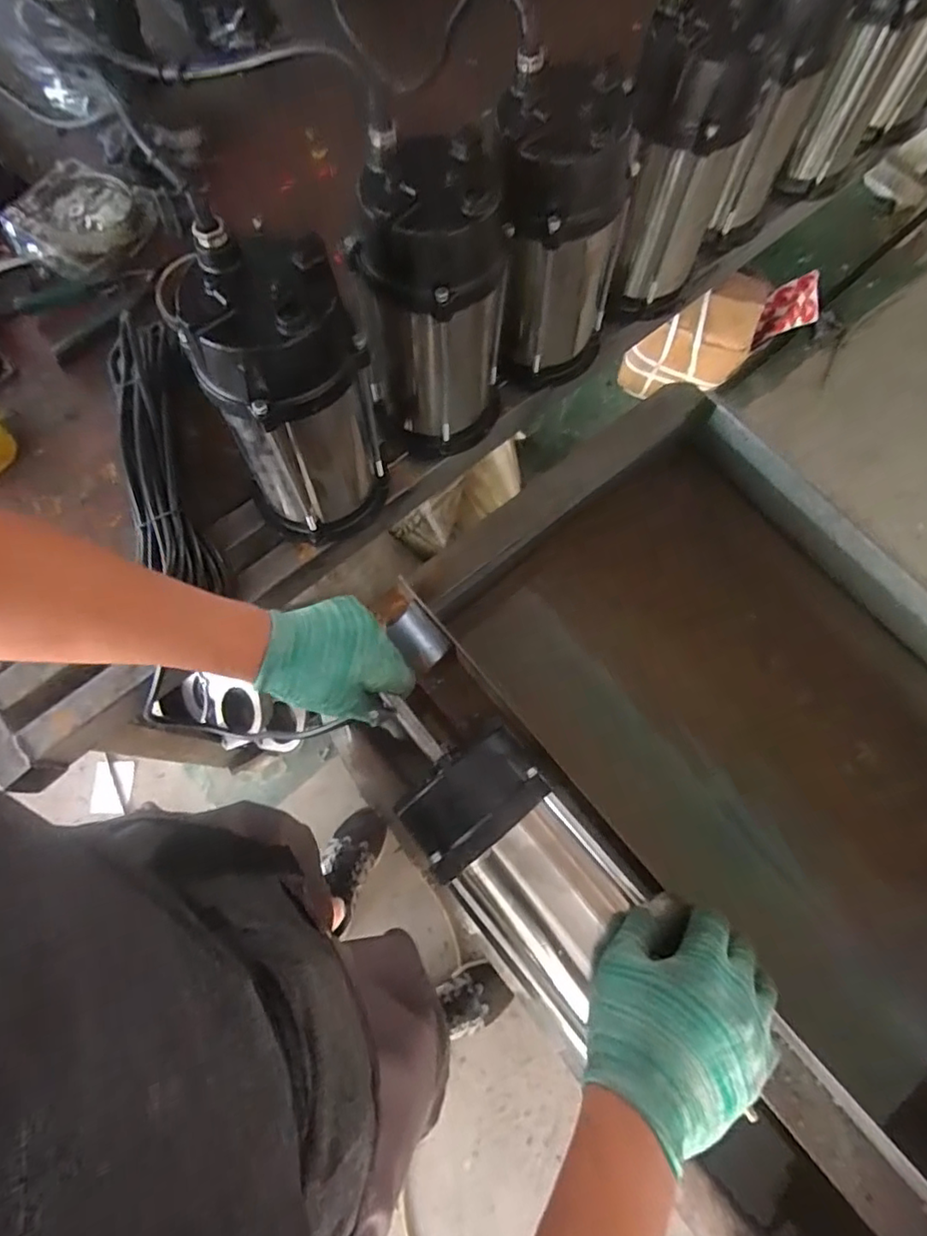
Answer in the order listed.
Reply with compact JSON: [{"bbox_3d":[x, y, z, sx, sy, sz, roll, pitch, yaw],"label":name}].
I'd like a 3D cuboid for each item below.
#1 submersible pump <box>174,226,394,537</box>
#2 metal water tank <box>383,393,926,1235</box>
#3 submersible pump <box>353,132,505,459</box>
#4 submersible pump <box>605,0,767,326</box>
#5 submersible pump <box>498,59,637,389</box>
[{"bbox_3d":[-0.148,-0.175,0.542,0.122,0.290,0.116,-37,76,-11],"label":"submersible pump"},{"bbox_3d":[0.333,0.172,0.687,0.520,0.305,0.732,-35,75,-11],"label":"metal water tank"},{"bbox_3d":[-0.028,-0.276,0.558,0.134,0.256,0.122,-3,72,-1],"label":"submersible pump"},{"bbox_3d":[0.221,-0.472,0.622,0.119,0.249,0.144,15,72,4],"label":"submersible pump"},{"bbox_3d":[0.091,-0.350,0.579,0.125,0.257,0.106,11,72,3],"label":"submersible pump"}]

